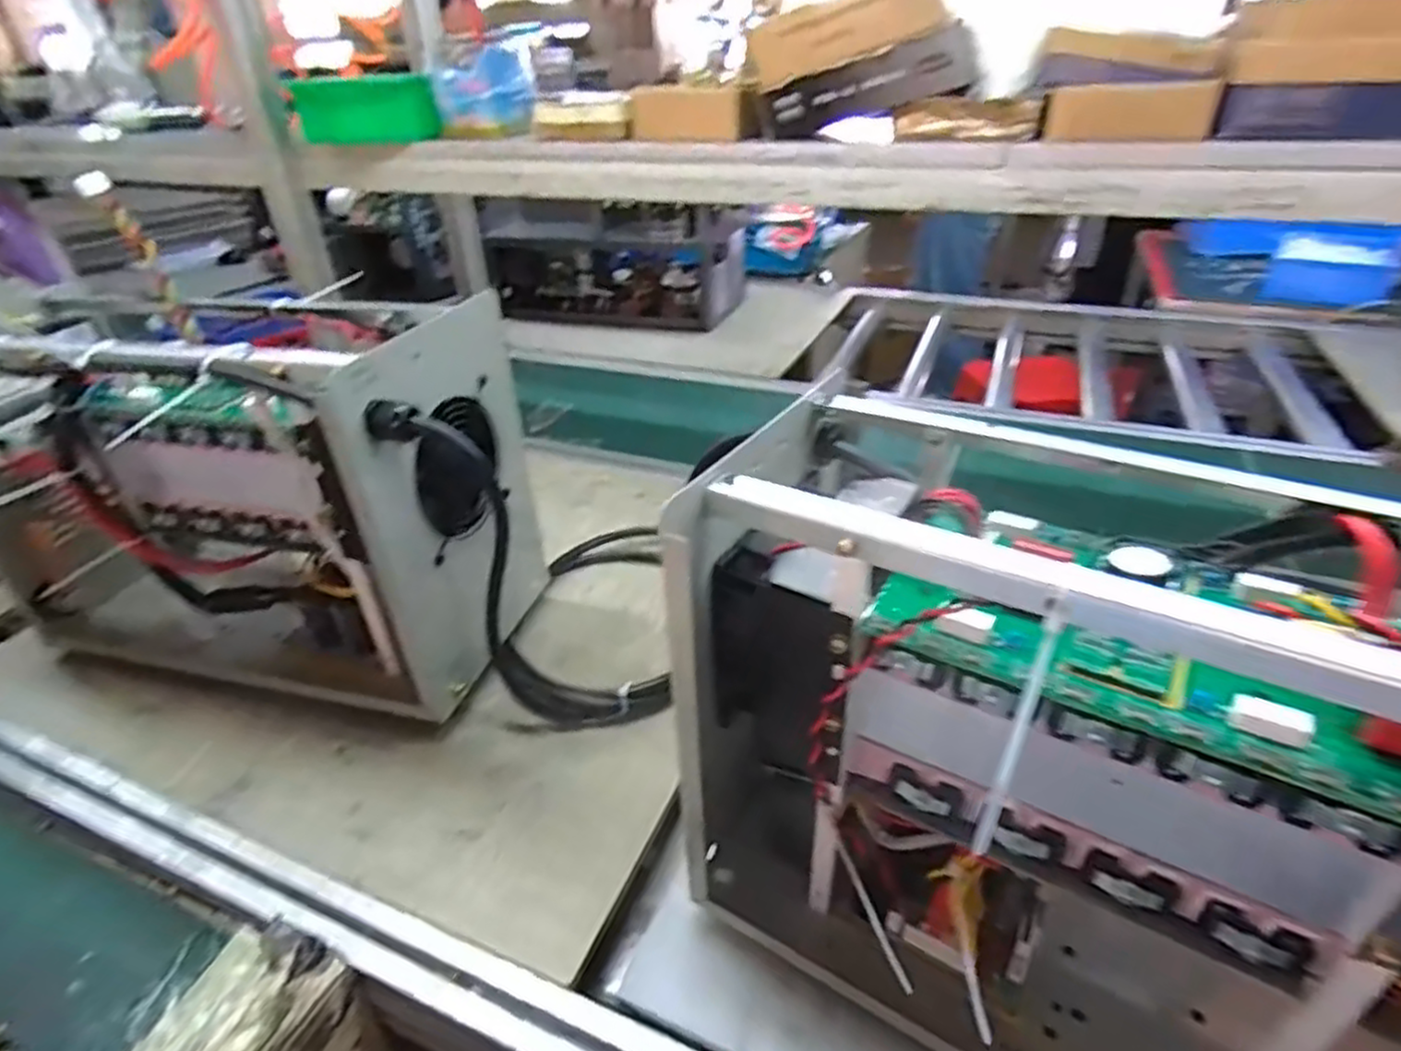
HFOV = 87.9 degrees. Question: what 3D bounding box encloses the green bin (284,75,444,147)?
[{"bbox_3d":[-0.433,-0.535,0.942,0.180,0.073,0.111,-9,33,-10],"label":"green bin"}]

